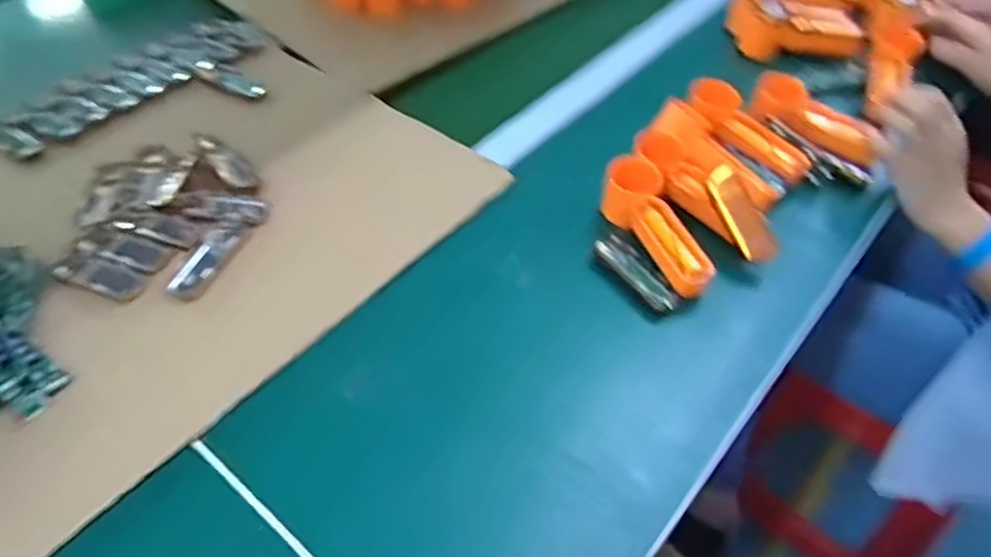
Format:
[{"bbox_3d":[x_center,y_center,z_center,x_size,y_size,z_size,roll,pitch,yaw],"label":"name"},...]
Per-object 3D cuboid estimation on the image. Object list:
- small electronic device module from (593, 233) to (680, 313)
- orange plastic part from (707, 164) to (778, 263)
[{"bbox_3d":[0.114,-0.004,0.549,0.030,0.013,0.083,-27,55,-22],"label":"small electronic device module"},{"bbox_3d":[0.204,-0.054,0.562,0.027,0.013,0.085,-21,79,-18],"label":"orange plastic part"}]

